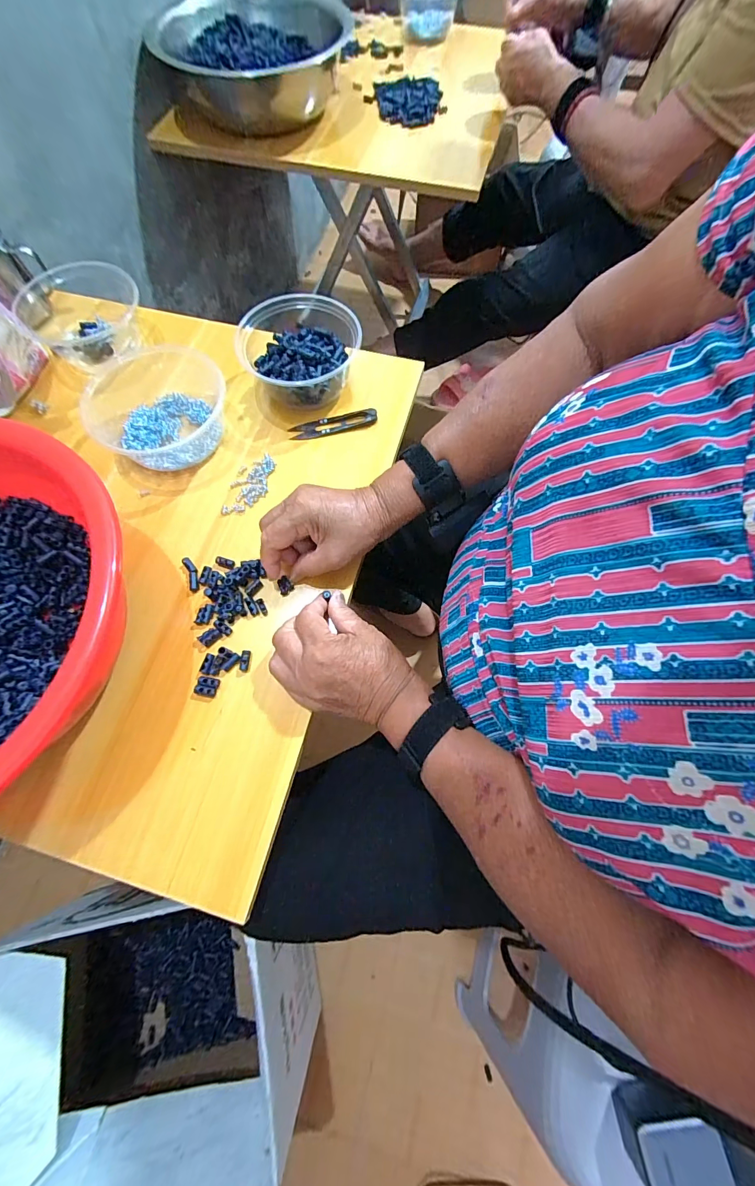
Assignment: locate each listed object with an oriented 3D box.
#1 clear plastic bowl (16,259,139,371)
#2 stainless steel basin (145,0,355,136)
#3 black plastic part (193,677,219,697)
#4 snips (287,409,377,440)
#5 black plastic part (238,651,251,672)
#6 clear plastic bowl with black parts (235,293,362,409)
[{"bbox_3d":[-0.389,-0.374,0.513,0.143,0.044,0.176,-29,71,-11],"label":"clear plastic bowl"},{"bbox_3d":[-0.208,-0.930,0.681,0.291,0.101,0.381,-1,68,0],"label":"stainless steel basin"},{"bbox_3d":[-0.155,0.084,0.352,0.020,0.006,0.016,10,69,4],"label":"black plastic part"},{"bbox_3d":[-0.052,-0.198,0.454,0.101,0.012,0.027,-14,69,-6],"label":"snips"},{"bbox_3d":[-0.123,0.063,0.361,0.008,0.004,0.019,7,68,3],"label":"black plastic part"},{"bbox_3d":[-0.093,-0.271,0.448,0.128,0.065,0.137,14,69,6],"label":"clear plastic bowl with black parts"}]

